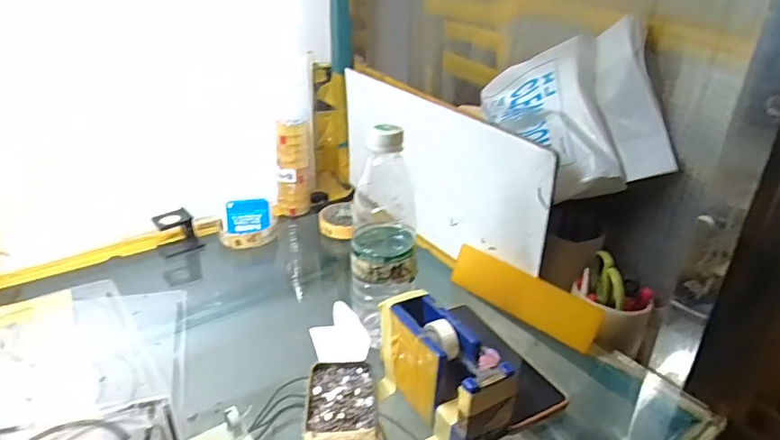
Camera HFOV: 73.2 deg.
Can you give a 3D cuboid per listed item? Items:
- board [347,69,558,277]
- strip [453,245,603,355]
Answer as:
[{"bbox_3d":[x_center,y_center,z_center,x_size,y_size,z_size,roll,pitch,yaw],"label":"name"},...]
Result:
[{"bbox_3d":[0.051,-0.067,0.711,0.011,0.185,0.410,-16,31,-30],"label":"board"},{"bbox_3d":[0.150,0.084,0.601,0.182,0.051,0.007,27,13,39],"label":"strip"}]

